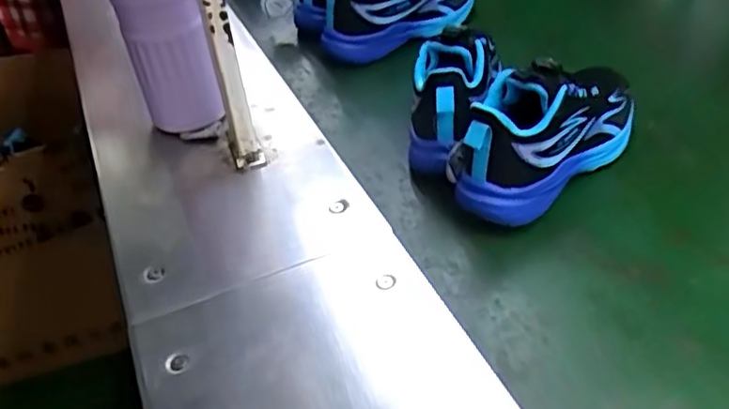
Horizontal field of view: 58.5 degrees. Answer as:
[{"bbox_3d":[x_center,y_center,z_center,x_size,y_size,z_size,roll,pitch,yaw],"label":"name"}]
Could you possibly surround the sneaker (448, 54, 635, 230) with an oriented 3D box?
[{"bbox_3d":[0.185,-0.080,0.634,0.240,0.130,0.083,-34,49,-28],"label":"sneaker"}]

